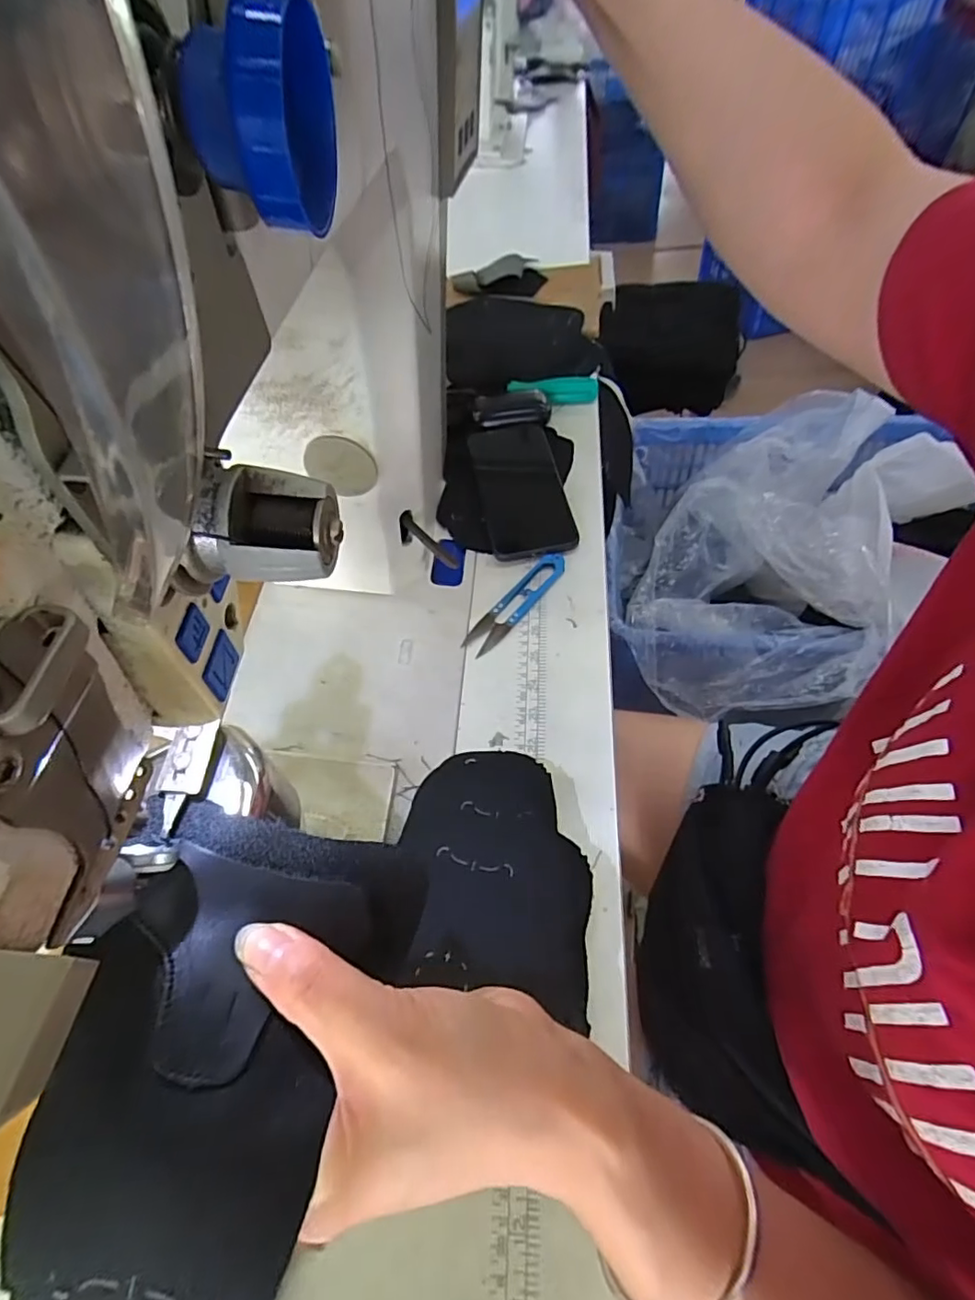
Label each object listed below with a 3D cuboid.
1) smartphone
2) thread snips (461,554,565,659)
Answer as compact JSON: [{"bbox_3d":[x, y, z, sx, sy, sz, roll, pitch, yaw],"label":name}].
[{"bbox_3d":[0.033,-0.159,0.545,0.080,0.011,0.176,-12,56,0],"label":"smartphone"},{"bbox_3d":[0.025,-0.042,0.476,0.027,0.010,0.116,34,68,26],"label":"thread snips"}]

